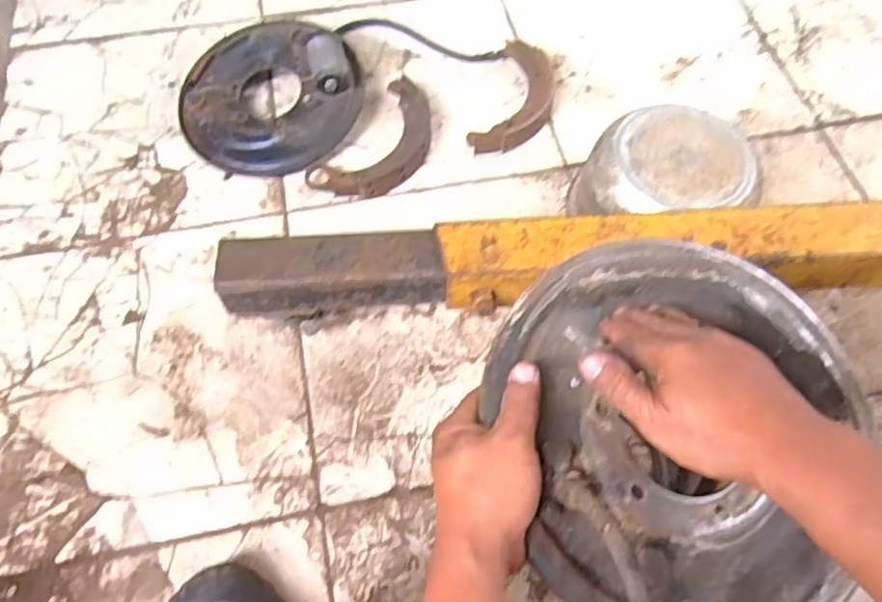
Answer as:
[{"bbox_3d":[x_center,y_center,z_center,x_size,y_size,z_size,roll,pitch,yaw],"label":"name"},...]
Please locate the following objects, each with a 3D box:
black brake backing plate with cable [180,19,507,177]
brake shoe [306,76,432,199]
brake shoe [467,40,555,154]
[{"bbox_3d":[-0.163,-0.358,0.963,0.474,0.080,0.247,-29,69,-13],"label":"black brake backing plate with cable"},{"bbox_3d":[-0.080,-0.224,0.918,0.115,0.031,0.221,32,69,13],"label":"brake shoe"},{"bbox_3d":[0.117,-0.304,0.964,0.101,0.030,0.219,17,66,7],"label":"brake shoe"}]

